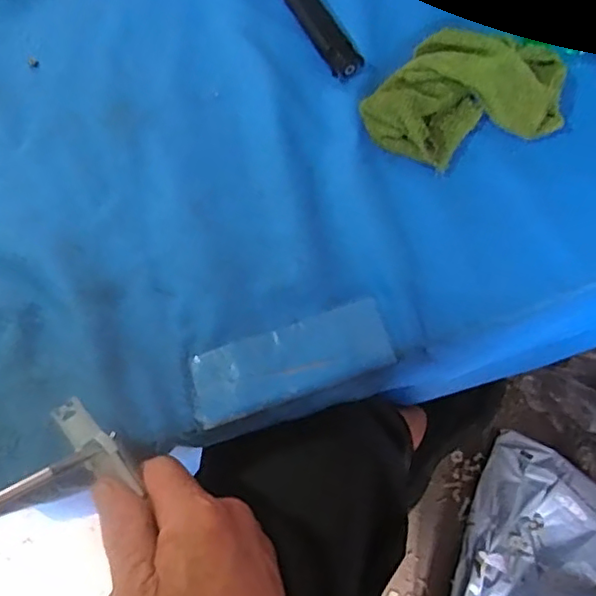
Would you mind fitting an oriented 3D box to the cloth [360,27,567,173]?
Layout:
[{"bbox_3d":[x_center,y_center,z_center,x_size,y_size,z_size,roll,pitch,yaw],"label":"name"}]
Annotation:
[{"bbox_3d":[0.109,-0.130,0.389,0.113,0.023,0.104,19,70,9],"label":"cloth"}]

